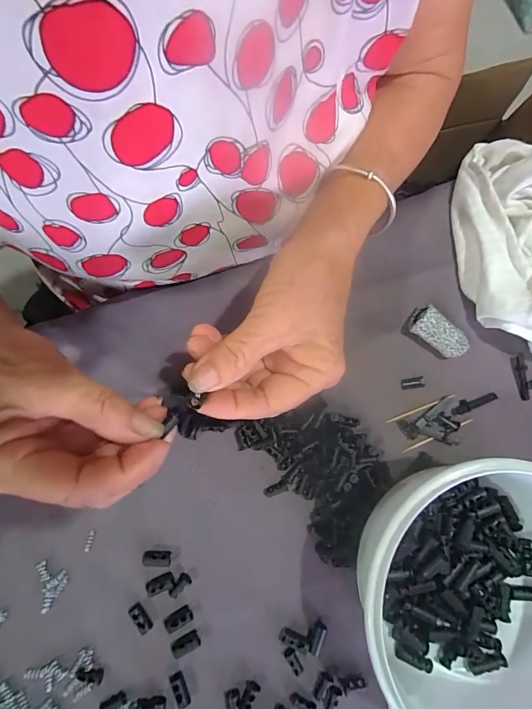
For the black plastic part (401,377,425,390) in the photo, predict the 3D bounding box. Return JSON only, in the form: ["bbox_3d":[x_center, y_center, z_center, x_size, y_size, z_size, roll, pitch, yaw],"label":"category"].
[{"bbox_3d":[0.117,0.023,0.298,0.018,0.005,0.009,-8,81,-4],"label":"black plastic part"}]

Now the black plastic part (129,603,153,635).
[{"bbox_3d":[-0.087,0.184,0.260,0.009,0.004,0.019,-37,84,-7],"label":"black plastic part"}]

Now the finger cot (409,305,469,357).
[{"bbox_3d":[0.138,-0.017,0.299,0.047,0.018,0.023,36,81,4],"label":"finger cot"}]

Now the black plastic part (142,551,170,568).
[{"bbox_3d":[-0.079,0.147,0.267,0.021,0.008,0.011,0,81,-2],"label":"black plastic part"}]

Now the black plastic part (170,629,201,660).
[{"bbox_3d":[-0.056,0.201,0.259,0.020,0.006,0.012,-28,83,-6],"label":"black plastic part"}]

